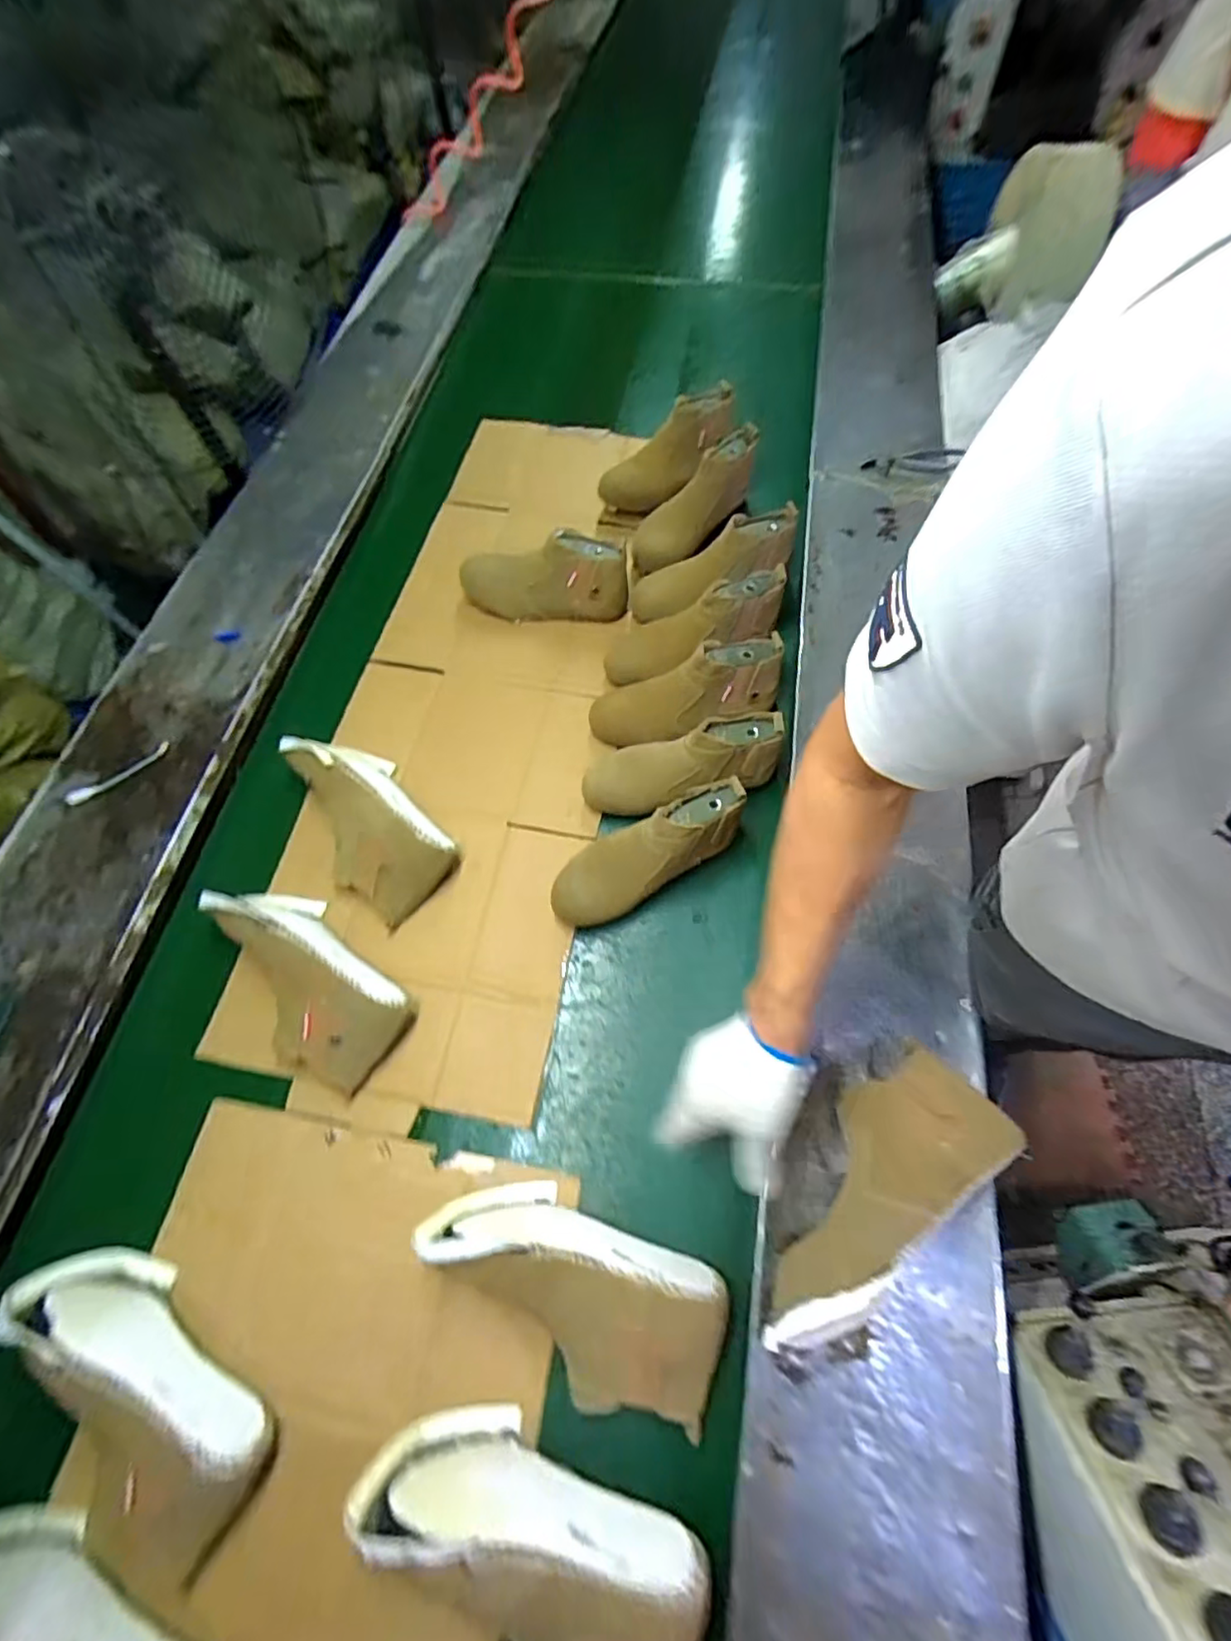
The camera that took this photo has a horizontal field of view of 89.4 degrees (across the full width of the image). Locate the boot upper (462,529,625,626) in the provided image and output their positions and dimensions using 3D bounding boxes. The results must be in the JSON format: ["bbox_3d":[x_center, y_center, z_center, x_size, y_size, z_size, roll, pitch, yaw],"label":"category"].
[{"bbox_3d":[-0.116,-0.370,0.970,0.265,0.138,0.084,4,66,19],"label":"boot upper"}]

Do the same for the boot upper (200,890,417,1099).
[{"bbox_3d":[-0.370,0.179,0.729,0.275,0.095,0.143,38,73,18],"label":"boot upper"}]

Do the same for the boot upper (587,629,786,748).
[{"bbox_3d":[0.101,-0.171,0.871,0.278,0.106,0.084,-18,65,10],"label":"boot upper"}]

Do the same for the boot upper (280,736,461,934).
[{"bbox_3d":[-0.324,0.000,0.806,0.135,0.105,0.250,-37,69,-13],"label":"boot upper"}]

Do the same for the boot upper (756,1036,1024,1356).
[{"bbox_3d":[0.235,0.332,0.579,0.288,0.104,0.110,-32,68,-11],"label":"boot upper"}]

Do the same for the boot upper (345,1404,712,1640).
[{"bbox_3d":[-0.077,0.608,0.503,0.297,0.094,0.134,21,69,12],"label":"boot upper"}]

